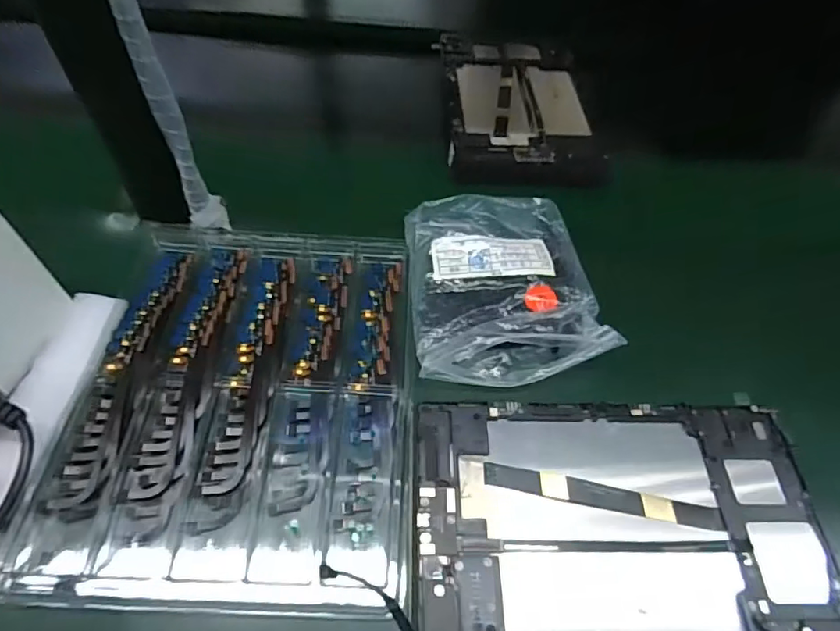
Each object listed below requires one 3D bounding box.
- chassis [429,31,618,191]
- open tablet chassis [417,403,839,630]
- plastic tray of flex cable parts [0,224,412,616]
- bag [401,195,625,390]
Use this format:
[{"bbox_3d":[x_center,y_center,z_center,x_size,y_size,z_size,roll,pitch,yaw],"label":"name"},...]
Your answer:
[{"bbox_3d":[0.103,-0.222,0.549,0.138,0.016,0.187,0,54,-5],"label":"chassis"},{"bbox_3d":[0.116,0.121,0.302,0.232,0.010,0.145,2,55,-2],"label":"open tablet chassis"},{"bbox_3d":[-0.113,0.045,0.358,0.215,0.017,0.269,4,57,-2],"label":"plastic tray of flex cable parts"},{"bbox_3d":[0.065,-0.030,0.411,0.141,0.023,0.172,-1,54,-5],"label":"bag"}]

